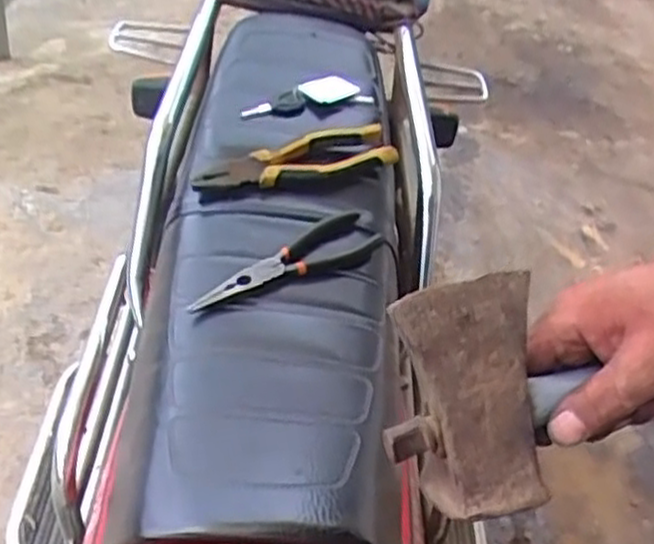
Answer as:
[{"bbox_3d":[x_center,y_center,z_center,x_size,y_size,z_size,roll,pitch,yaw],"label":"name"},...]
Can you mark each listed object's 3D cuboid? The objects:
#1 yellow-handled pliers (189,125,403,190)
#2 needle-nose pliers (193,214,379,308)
[{"bbox_3d":[-0.026,-0.110,0.741,0.207,0.027,0.057,-13,46,-27],"label":"yellow-handled pliers"},{"bbox_3d":[-0.031,-0.006,0.659,0.190,0.016,0.050,-24,52,-35],"label":"needle-nose pliers"}]

